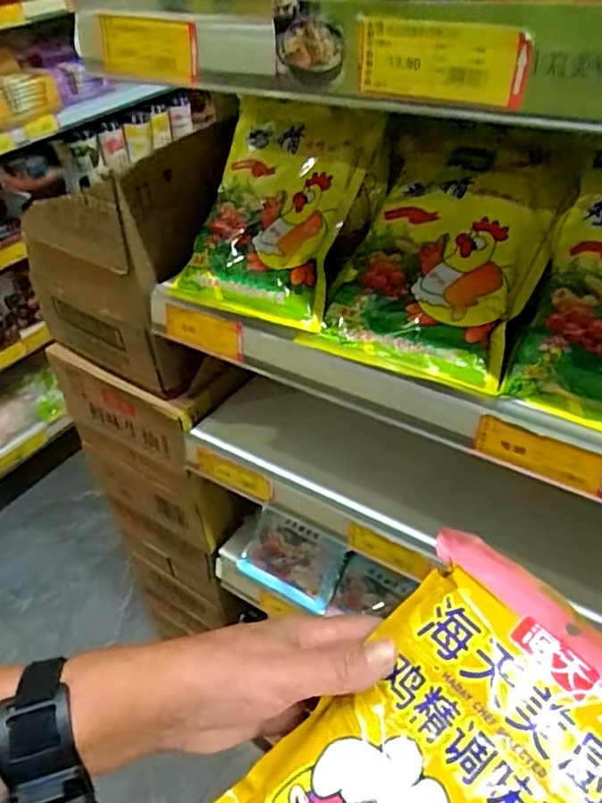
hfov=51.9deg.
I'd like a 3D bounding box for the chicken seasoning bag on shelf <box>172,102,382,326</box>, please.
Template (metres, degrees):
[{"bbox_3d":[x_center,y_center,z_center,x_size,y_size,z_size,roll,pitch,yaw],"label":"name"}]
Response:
[{"bbox_3d":[-0.021,-0.178,0.583,0.161,0.038,0.202,21,91,30],"label":"chicken seasoning bag on shelf"}]

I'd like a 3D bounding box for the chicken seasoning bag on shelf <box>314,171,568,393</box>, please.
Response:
[{"bbox_3d":[0.115,-0.103,0.533,0.163,0.050,0.177,17,78,33],"label":"chicken seasoning bag on shelf"}]

